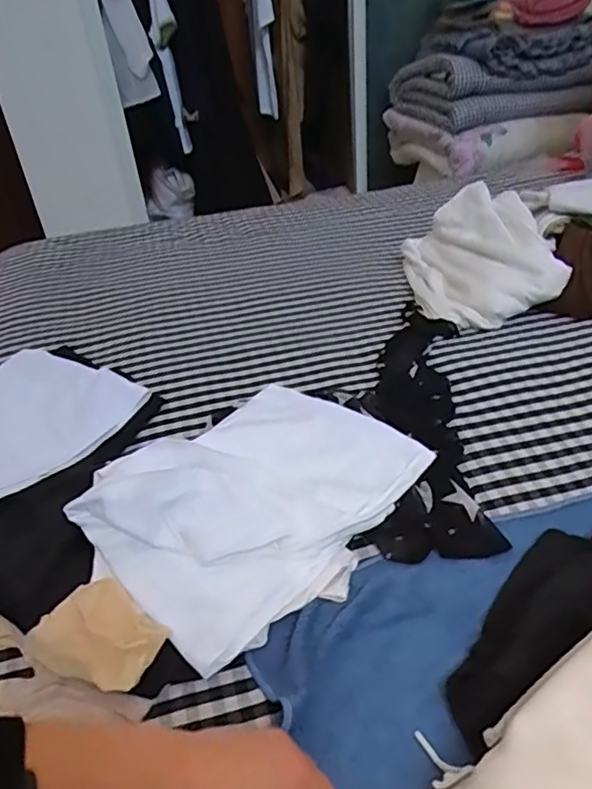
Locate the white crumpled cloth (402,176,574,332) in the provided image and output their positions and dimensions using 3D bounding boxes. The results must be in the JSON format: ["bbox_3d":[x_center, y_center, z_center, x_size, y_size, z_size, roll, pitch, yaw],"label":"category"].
[{"bbox_3d":[0.313,-0.258,1.069,0.223,0.137,0.324,-7,37,-4],"label":"white crumpled cloth"}]

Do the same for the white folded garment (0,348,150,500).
[{"bbox_3d":[-0.385,0.034,0.824,0.290,0.040,0.257,20,43,28],"label":"white folded garment"}]

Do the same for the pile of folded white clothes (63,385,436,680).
[{"bbox_3d":[-0.043,0.093,0.657,0.252,0.075,0.349,26,46,34],"label":"pile of folded white clothes"}]

